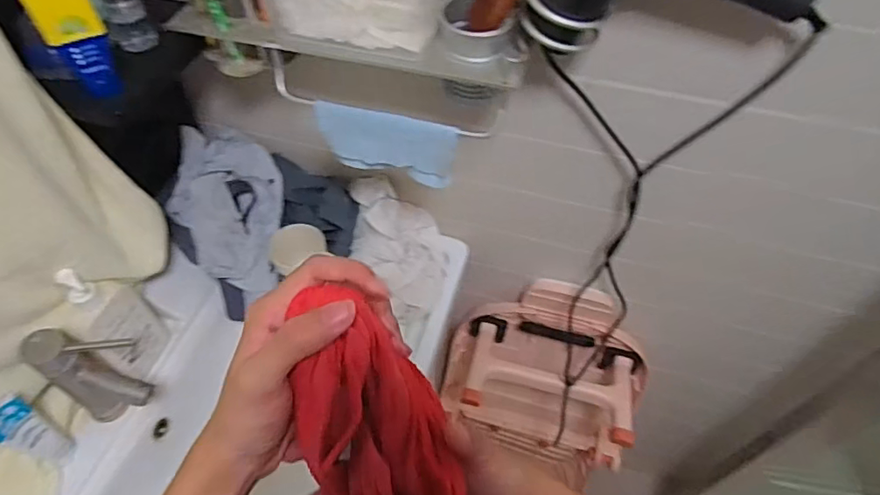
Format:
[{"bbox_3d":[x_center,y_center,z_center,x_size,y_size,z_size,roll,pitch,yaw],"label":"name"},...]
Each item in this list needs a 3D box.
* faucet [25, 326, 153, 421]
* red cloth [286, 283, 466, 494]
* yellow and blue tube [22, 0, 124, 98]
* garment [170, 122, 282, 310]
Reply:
[{"bbox_3d":[-0.409,0.171,0.683,0.128,0.184,0.056,8,53,6],"label":"faucet"},{"bbox_3d":[-0.033,0.098,0.289,0.079,0.077,0.128,-10,53,-8],"label":"red cloth"},{"bbox_3d":[-0.347,-0.203,0.520,0.053,0.113,0.027,-30,58,-21],"label":"yellow and blue tube"},{"bbox_3d":[-0.337,-0.068,0.835,0.166,0.100,0.216,23,75,-25],"label":"garment"}]

